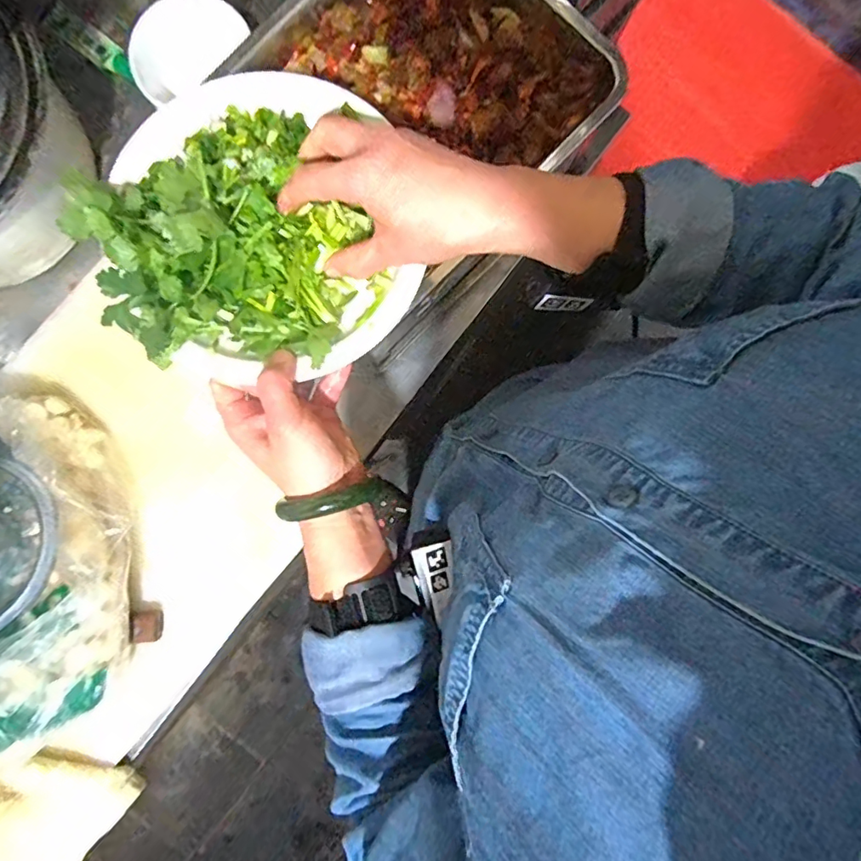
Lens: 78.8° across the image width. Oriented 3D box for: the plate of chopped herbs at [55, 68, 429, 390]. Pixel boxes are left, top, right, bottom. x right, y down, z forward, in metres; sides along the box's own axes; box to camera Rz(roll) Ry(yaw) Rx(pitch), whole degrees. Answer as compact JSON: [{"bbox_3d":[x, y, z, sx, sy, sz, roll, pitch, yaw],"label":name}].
[{"bbox_3d":[-0.122,-0.145,0.351,0.216,0.066,0.219,0,79,-1],"label":"plate of chopped herbs"}]

